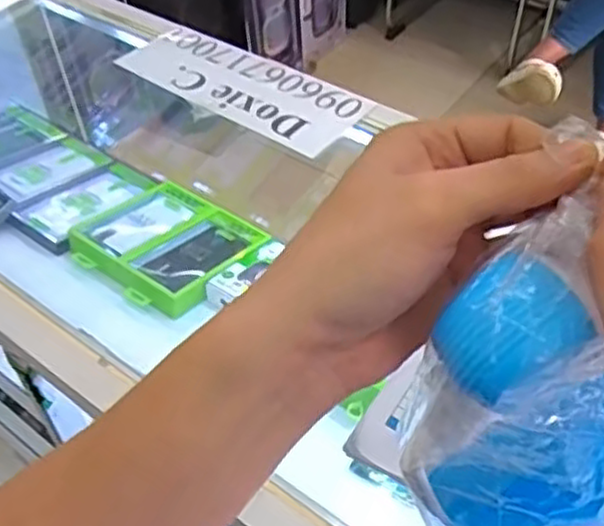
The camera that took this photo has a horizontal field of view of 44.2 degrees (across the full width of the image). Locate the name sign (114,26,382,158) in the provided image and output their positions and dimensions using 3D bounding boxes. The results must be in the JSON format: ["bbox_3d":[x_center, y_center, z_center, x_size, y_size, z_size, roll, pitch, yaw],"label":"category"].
[{"bbox_3d":[-0.065,-0.189,0.781,0.275,0.009,0.109,30,53,29],"label":"name sign"}]

